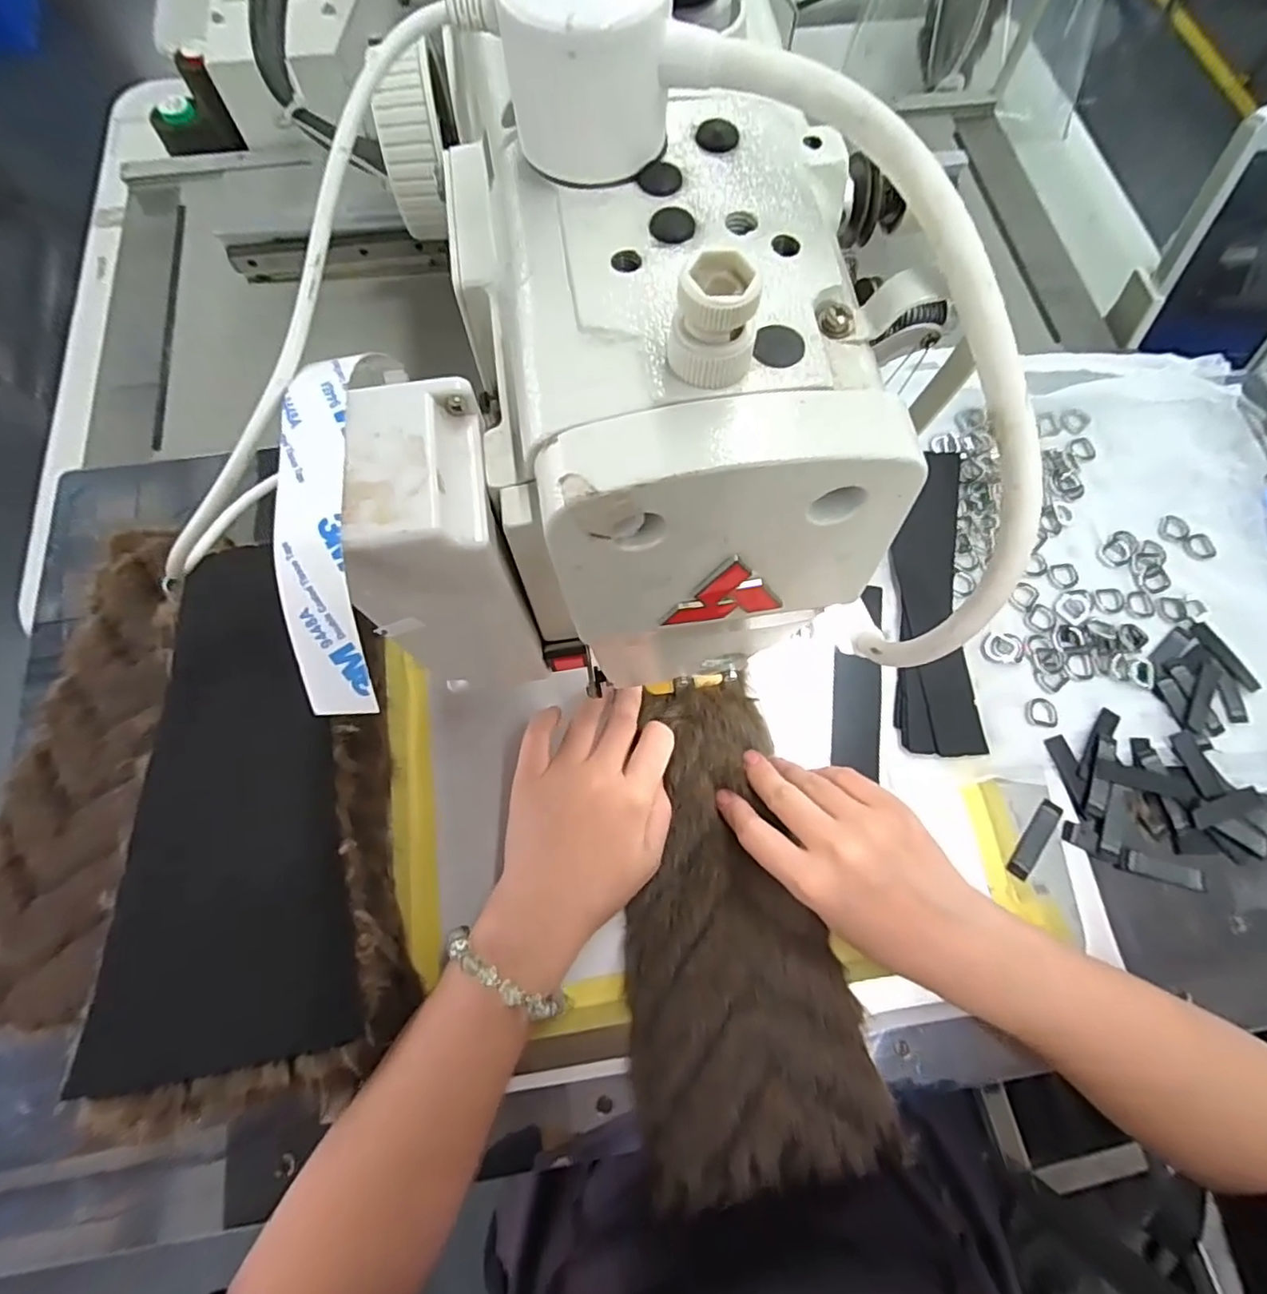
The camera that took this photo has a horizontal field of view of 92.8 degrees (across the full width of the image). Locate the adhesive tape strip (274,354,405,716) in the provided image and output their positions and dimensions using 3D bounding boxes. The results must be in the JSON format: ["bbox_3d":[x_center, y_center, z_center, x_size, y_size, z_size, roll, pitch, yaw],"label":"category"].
[{"bbox_3d":[-0.072,-0.031,0.146,0.023,0.015,0.092,-4,82,-3],"label":"adhesive tape strip"}]

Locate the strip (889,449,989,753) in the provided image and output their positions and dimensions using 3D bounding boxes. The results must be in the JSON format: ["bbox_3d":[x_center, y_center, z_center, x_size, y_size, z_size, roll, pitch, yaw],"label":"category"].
[{"bbox_3d":[0.197,-0.039,0.401,0.049,0.018,0.219,5,74,3],"label":"strip"}]

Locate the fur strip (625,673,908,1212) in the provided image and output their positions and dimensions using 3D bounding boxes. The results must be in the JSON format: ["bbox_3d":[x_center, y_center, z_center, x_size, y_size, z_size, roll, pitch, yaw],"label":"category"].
[{"bbox_3d":[0.054,0.143,0.324,0.118,0.022,0.249,-5,71,-3],"label":"fur strip"}]

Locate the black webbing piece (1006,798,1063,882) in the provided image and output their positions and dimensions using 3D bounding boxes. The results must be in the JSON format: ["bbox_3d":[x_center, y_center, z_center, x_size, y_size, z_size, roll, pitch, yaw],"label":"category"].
[{"bbox_3d":[0.238,0.113,0.357,0.013,0.006,0.051,36,74,11],"label":"black webbing piece"}]

